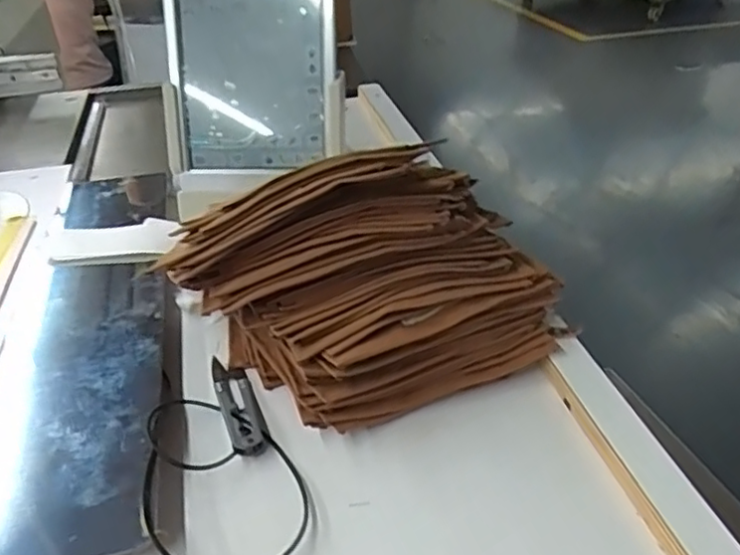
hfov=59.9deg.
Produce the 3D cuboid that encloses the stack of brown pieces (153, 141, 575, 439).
[{"bbox_3d":[-0.001,0.003,0.426,0.253,0.129,0.128,-9,35,-9],"label":"stack of brown pieces"}]

